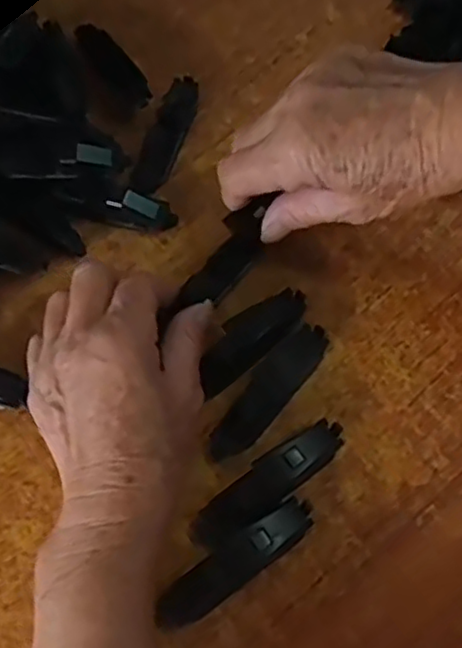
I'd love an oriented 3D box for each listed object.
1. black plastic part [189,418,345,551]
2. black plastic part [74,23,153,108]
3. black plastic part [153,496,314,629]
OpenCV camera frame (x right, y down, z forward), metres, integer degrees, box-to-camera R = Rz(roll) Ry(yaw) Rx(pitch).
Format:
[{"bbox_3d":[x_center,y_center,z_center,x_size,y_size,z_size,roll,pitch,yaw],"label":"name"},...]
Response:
[{"bbox_3d":[0.017,0.076,0.317,0.085,0.009,0.022,-38,72,-10],"label":"black plastic part"},{"bbox_3d":[-0.073,-0.162,0.411,0.018,0.010,0.077,-37,71,-10],"label":"black plastic part"},{"bbox_3d":[0.003,0.111,0.308,0.082,0.009,0.020,-35,71,-9],"label":"black plastic part"}]

